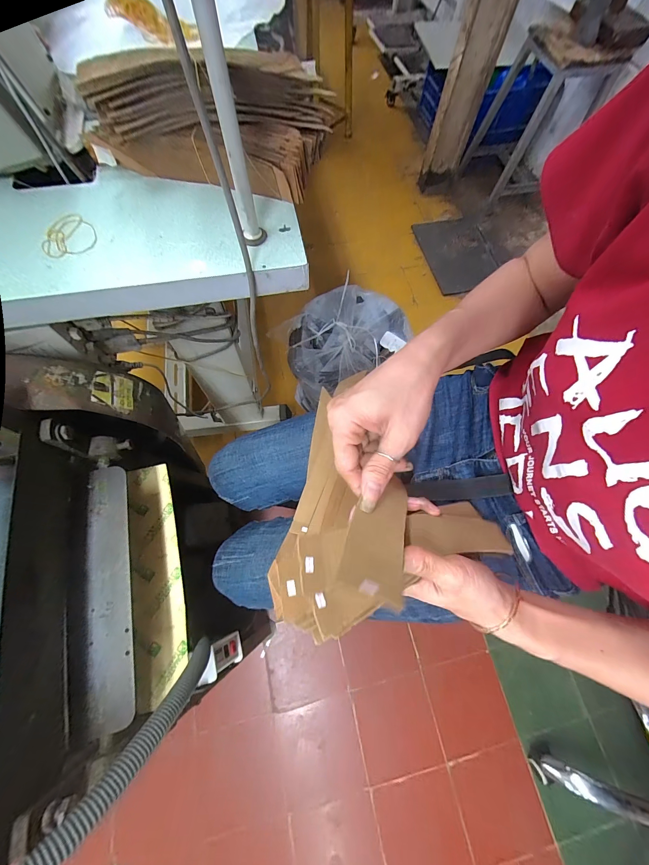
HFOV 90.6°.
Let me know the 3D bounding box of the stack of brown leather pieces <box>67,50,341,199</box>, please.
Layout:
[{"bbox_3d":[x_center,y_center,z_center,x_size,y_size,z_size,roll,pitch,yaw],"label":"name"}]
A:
[{"bbox_3d":[-0.123,-0.337,0.361,0.251,0.112,0.105,-9,70,-6],"label":"stack of brown leather pieces"}]

